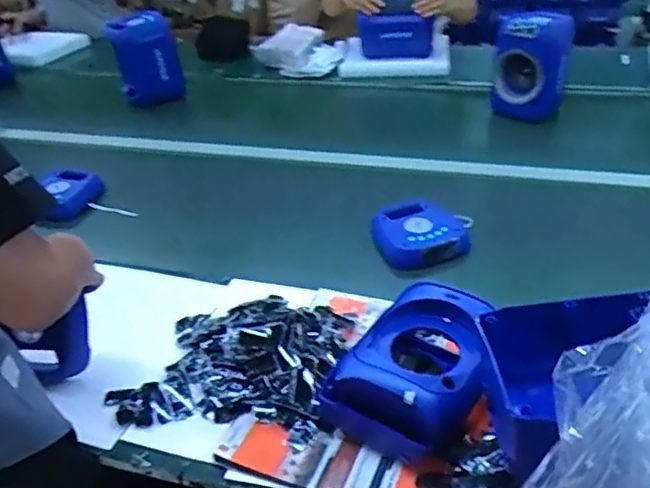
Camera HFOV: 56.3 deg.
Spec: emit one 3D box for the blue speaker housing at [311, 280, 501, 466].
[{"bbox_3d":[0.133,0.168,0.845,0.170,0.097,0.246,22,42,33],"label":"blue speaker housing"}]

